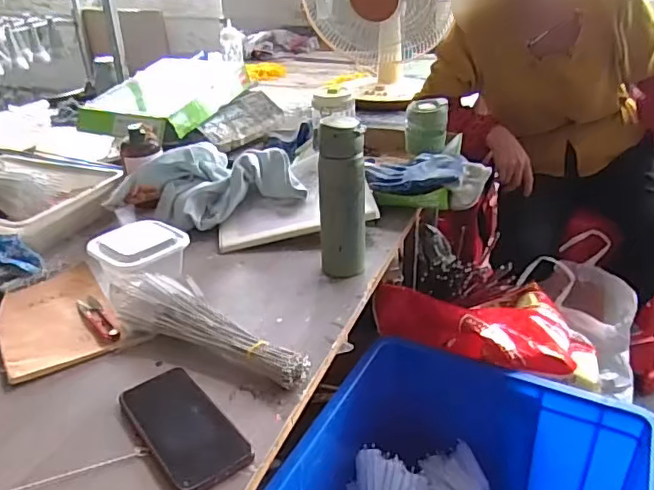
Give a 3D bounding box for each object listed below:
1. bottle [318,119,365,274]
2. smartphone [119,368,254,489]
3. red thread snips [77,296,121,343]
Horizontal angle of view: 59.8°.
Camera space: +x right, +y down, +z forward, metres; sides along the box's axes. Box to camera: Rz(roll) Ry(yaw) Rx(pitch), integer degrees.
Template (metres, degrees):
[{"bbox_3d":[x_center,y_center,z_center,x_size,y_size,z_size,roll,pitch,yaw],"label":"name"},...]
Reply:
[{"bbox_3d":[0.020,-0.066,0.813,0.064,0.214,0.067,-4,28,-3],"label":"bottle"},{"bbox_3d":[-0.148,0.181,0.571,0.073,0.019,0.163,-23,34,-34],"label":"smartphone"},{"bbox_3d":[-0.302,0.097,0.749,0.026,0.008,0.114,-21,33,-32],"label":"red thread snips"}]

